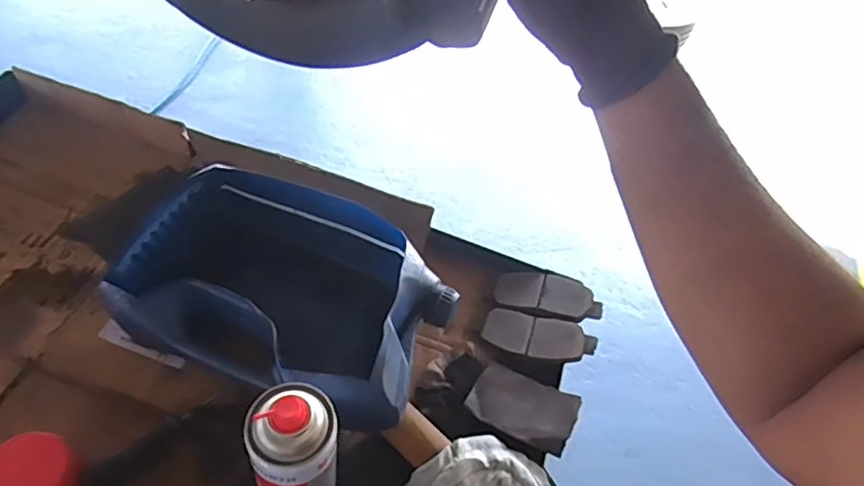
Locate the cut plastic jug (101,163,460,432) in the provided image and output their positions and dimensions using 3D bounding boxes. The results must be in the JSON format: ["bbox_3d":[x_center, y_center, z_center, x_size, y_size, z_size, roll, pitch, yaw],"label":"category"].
[{"bbox_3d":[-0.149,0.053,0.630,0.330,0.124,0.222,23,53,6],"label":"cut plastic jug"}]

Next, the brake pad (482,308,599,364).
[{"bbox_3d":[0.120,0.109,0.671,0.125,0.018,0.051,11,50,26],"label":"brake pad"}]

